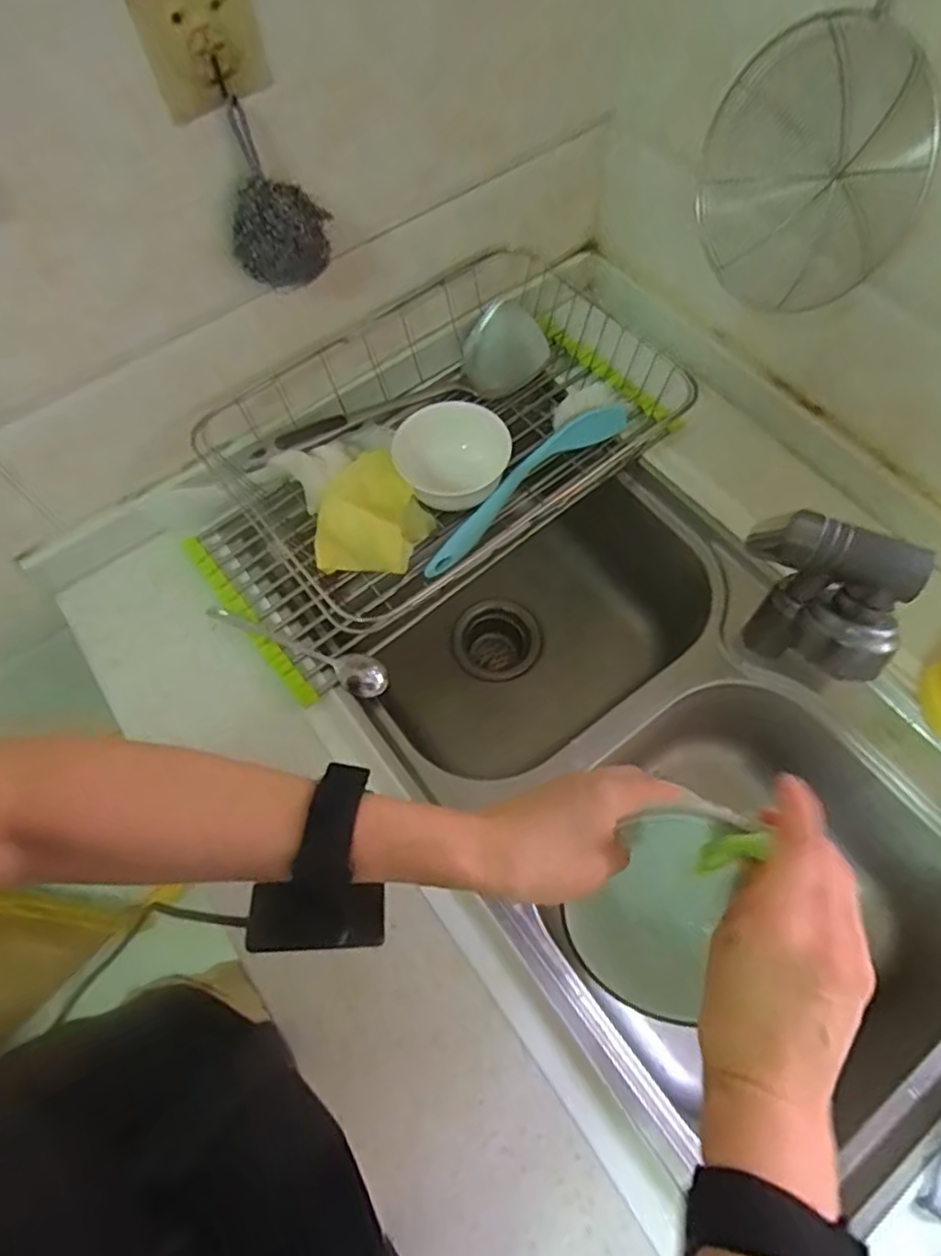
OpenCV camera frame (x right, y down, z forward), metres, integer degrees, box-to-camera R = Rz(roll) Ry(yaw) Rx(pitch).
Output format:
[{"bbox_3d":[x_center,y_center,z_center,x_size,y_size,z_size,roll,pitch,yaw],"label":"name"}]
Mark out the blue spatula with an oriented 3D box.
[{"bbox_3d":[0.046,-0.137,0.636,0.241,0.049,0.038,-36,67,-14],"label":"blue spatula"}]

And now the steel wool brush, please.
[{"bbox_3d":[-0.146,-0.308,0.502,0.068,0.125,0.046,-35,67,-13],"label":"steel wool brush"}]

